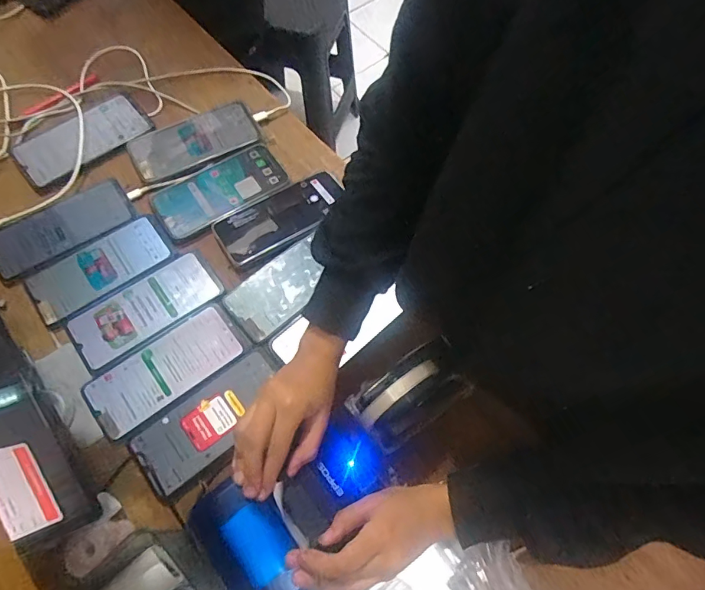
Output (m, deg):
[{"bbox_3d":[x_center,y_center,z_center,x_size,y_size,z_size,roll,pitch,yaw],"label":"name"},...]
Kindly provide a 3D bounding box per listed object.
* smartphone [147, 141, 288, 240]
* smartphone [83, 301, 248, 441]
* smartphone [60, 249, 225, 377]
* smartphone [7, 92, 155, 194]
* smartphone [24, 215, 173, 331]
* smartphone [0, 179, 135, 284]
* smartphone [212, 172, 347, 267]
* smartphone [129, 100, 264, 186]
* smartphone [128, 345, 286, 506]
[{"bbox_3d":[-0.171,-0.138,0.585,0.169,0.005,0.080,-32,71,-15],"label":"smartphone"},{"bbox_3d":[-0.200,0.078,0.490,0.168,0.004,0.075,-35,72,-16],"label":"smartphone"},{"bbox_3d":[-0.237,0.014,0.518,0.168,0.008,0.082,-33,71,-16],"label":"smartphone"},{"bbox_3d":[-0.362,-0.213,0.604,0.171,0.012,0.089,-38,72,-17],"label":"smartphone"},{"bbox_3d":[-0.300,-0.034,0.535,0.159,0.004,0.073,-35,72,-16],"label":"smartphone"},{"bbox_3d":[-0.359,-0.084,0.552,0.165,0.007,0.079,-31,71,-15],"label":"smartphone"},{"bbox_3d":[-0.089,-0.102,0.569,0.166,0.010,0.076,-32,71,-15],"label":"smartphone"},{"bbox_3d":[-0.215,-0.210,0.613,0.168,0.010,0.080,-24,69,-12],"label":"smartphone"},{"bbox_3d":[-0.145,0.128,0.472,0.164,0.008,0.071,-38,72,-17],"label":"smartphone"}]

